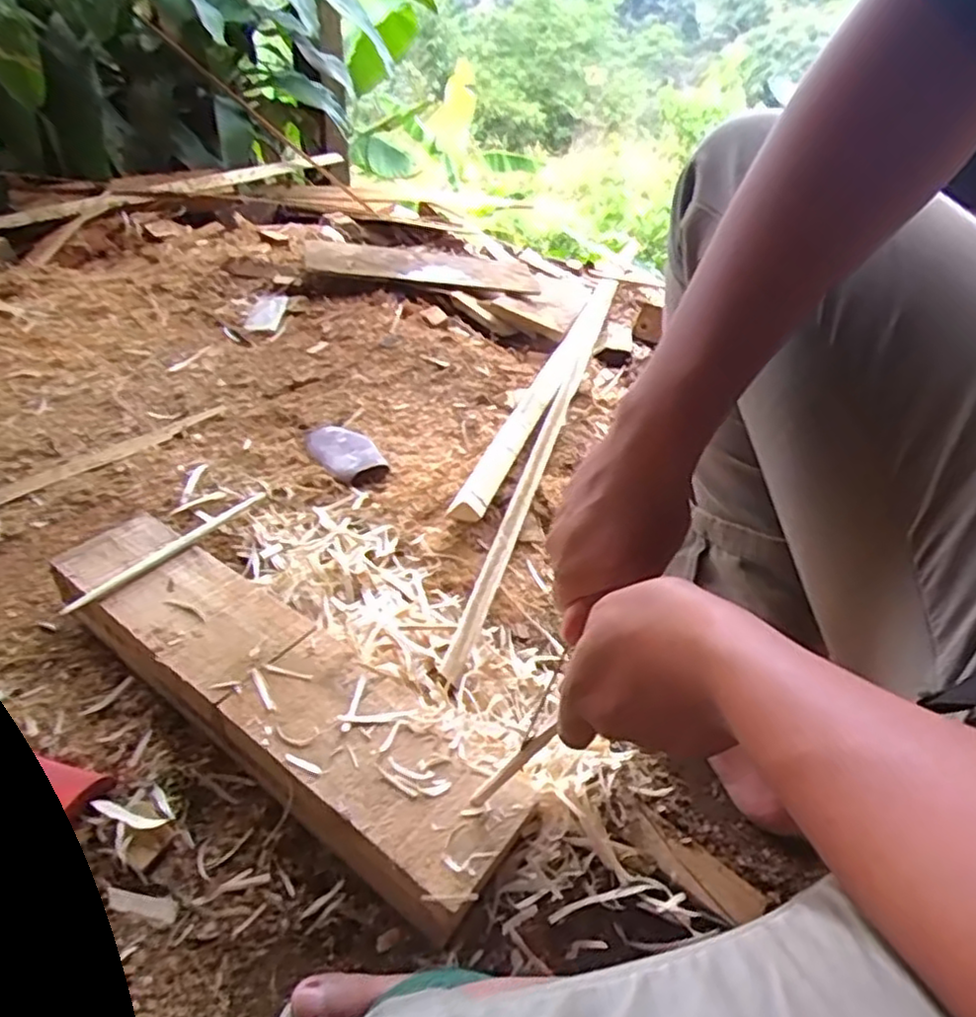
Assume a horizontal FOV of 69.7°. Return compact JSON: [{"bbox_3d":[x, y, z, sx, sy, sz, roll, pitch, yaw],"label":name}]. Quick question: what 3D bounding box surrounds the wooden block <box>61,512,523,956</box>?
[{"bbox_3d":[-0.154,0.129,0.505,0.389,0.058,0.106,26,44,23],"label":"wooden block"}]

